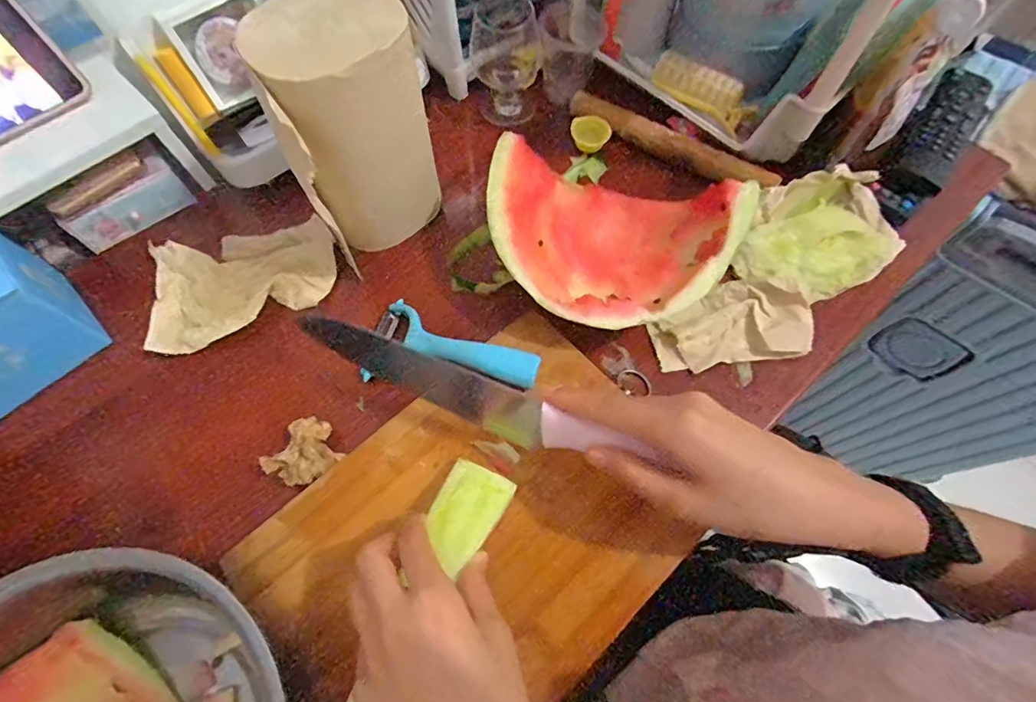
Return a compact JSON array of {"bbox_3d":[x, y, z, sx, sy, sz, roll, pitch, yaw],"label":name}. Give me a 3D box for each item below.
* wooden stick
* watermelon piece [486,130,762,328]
[{"bbox_3d":[0.143,-0.201,0.465,0.206,0.022,0.016,32,69,14],"label":"wooden stick"},{"bbox_3d":[0.067,-0.084,0.378,0.186,0.074,0.137,21,67,9],"label":"watermelon piece"}]

